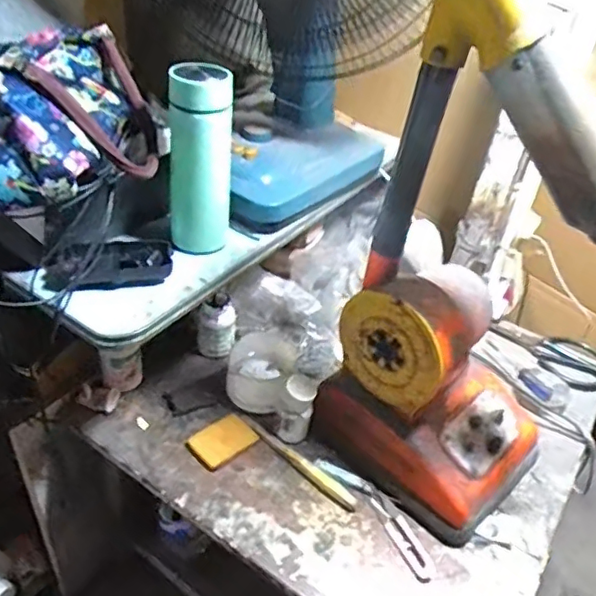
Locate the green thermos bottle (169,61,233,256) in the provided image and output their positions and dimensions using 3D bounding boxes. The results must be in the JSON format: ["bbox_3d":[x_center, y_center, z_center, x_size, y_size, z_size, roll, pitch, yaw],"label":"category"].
[{"bbox_3d":[-0.104,-0.144,0.618,0.062,0.192,0.057,-1,40,-10],"label":"green thermos bottle"}]

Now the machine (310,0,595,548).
[{"bbox_3d":[0.177,-0.014,0.557,0.225,0.502,0.174,32,45,27],"label":"machine"}]

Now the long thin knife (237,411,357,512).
[{"bbox_3d":[-0.004,0.188,0.683,0.180,0.006,0.021,33,46,28],"label":"long thin knife"}]

